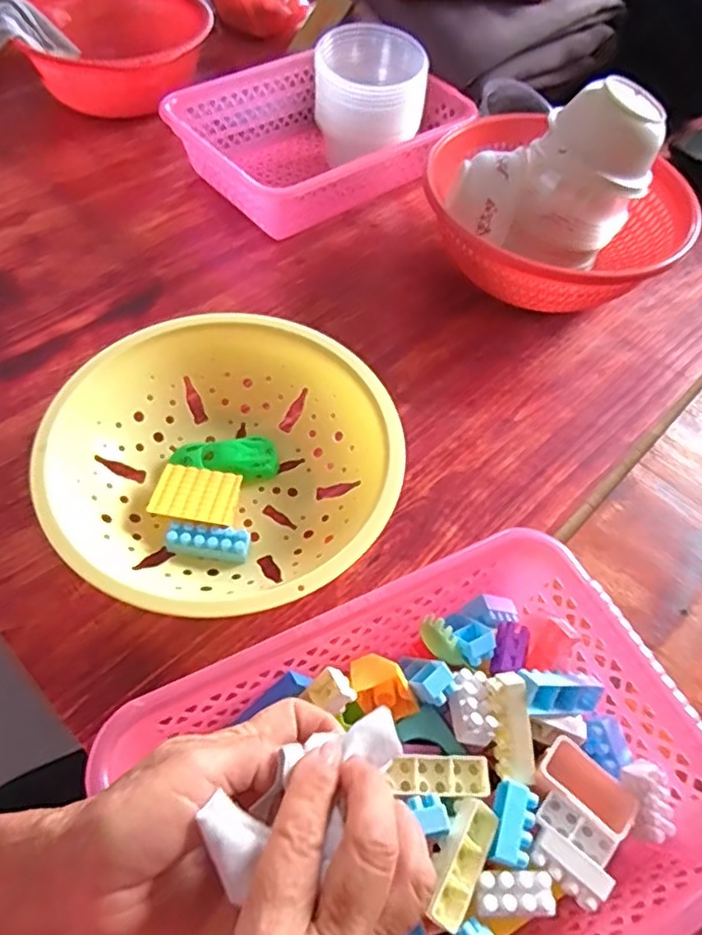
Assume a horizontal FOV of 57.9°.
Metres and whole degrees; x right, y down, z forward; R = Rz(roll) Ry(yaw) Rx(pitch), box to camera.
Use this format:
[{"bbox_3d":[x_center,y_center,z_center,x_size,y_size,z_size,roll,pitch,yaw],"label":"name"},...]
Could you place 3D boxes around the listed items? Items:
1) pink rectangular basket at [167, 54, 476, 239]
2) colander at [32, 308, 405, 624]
[{"bbox_3d":[-0.032,-0.368,0.716,0.299,0.085,0.223,-32,64,-24],"label":"pink rectangular basket"},{"bbox_3d":[-0.093,-0.002,0.480,0.247,0.064,0.247,3,56,-4],"label":"colander"}]

